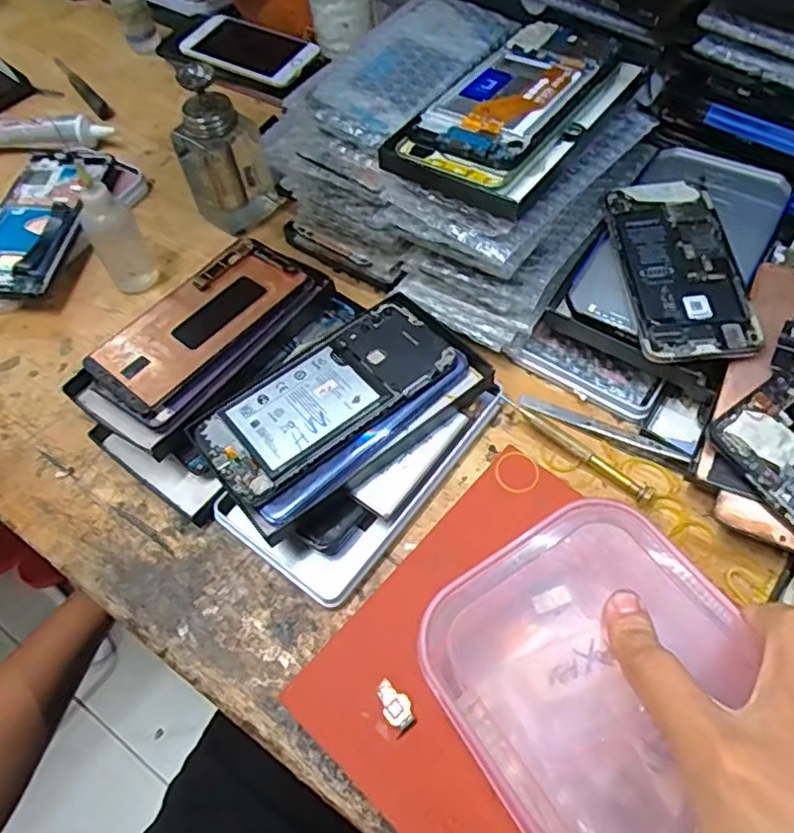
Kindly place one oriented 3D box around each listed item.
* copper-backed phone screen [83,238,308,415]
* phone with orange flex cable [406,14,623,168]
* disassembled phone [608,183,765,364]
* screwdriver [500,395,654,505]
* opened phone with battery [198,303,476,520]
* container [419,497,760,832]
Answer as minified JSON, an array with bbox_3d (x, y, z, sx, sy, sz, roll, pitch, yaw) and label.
[{"bbox_3d":[-0.140,-0.071,0.450,0.070,0.008,0.154,35,67,22],"label":"copper-backed phone screen"},{"bbox_3d":[0.078,-0.209,0.401,0.072,0.010,0.162,31,66,20],"label":"phone with orange flex cable"},{"bbox_3d":[0.180,-0.096,0.408,0.067,0.015,0.138,-3,59,2],"label":"disassembled phone"},{"bbox_3d":[0.112,0.019,0.404,0.107,0.014,0.011,37,68,23],"label":"screwdriver"},{"bbox_3d":[-0.038,-0.010,0.395,0.158,0.012,0.082,-37,67,-18],"label":"opened phone with battery"},{"bbox_3d":[0.093,0.124,0.297,0.126,0.066,0.136,-31,62,-14],"label":"container"}]

